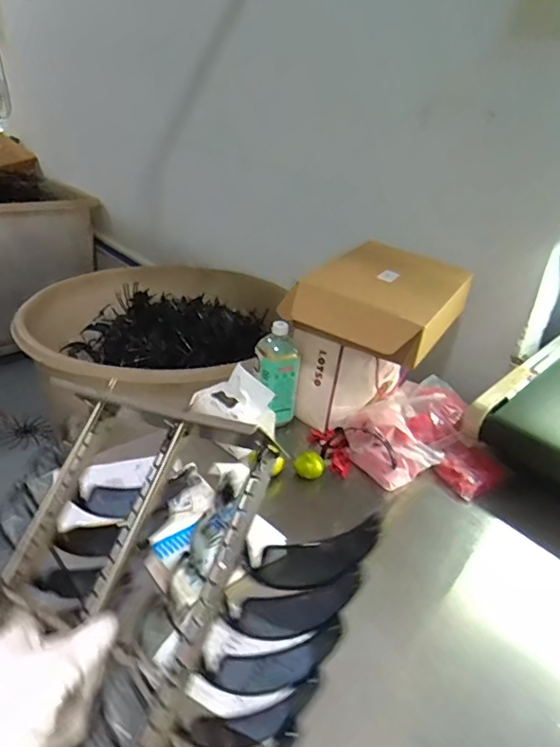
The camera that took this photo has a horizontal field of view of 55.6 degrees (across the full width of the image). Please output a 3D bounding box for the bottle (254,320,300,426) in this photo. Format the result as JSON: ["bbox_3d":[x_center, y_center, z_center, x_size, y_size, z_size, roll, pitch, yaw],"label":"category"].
[{"bbox_3d":[-0.003,-0.001,1.070,0.086,0.209,0.065,-10,10,-25],"label":"bottle"}]

